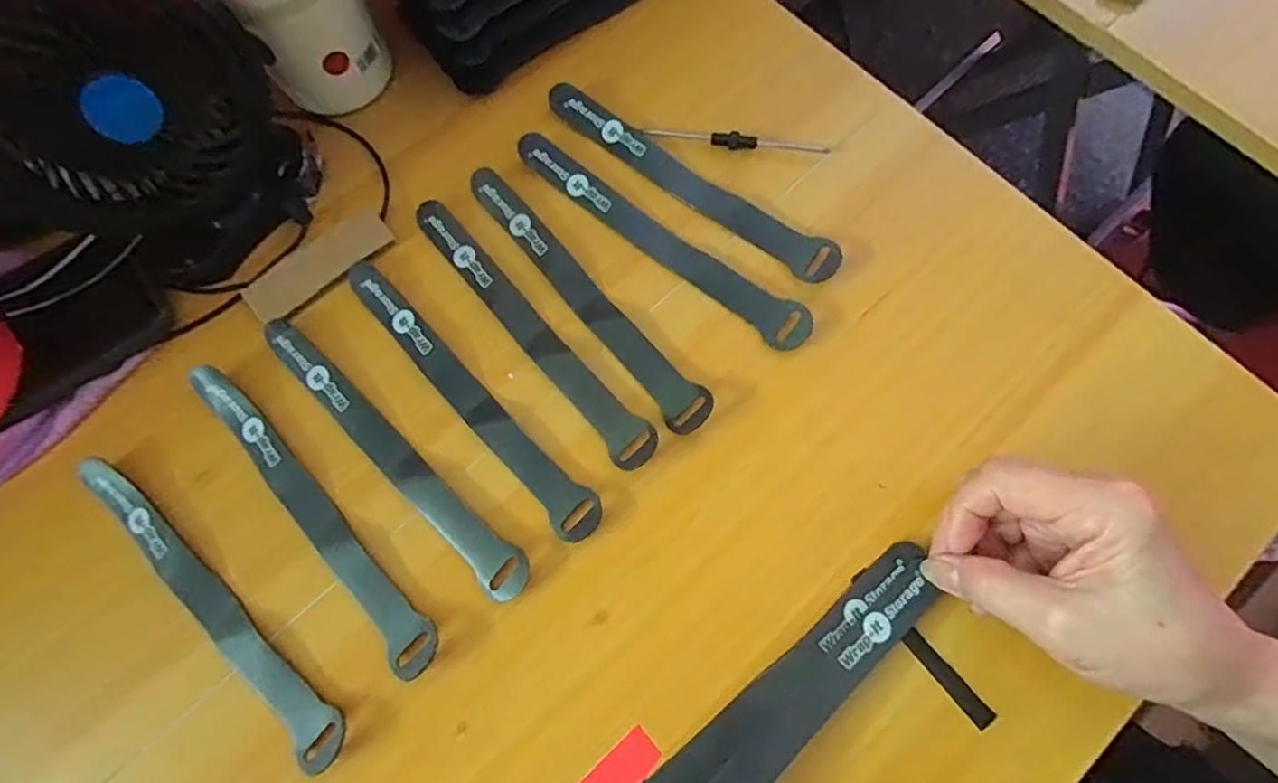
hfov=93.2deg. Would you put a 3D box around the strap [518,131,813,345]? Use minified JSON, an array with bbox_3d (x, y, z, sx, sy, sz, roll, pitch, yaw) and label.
[{"bbox_3d":[0.010,-0.086,0.339,0.195,0.008,0.023,37,79,10],"label":"strap"}]

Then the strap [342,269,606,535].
[{"bbox_3d":[-0.089,-0.001,0.319,0.024,0.006,0.195,-41,78,-9],"label":"strap"}]

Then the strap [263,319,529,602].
[{"bbox_3d":[-0.129,0.032,0.312,0.194,0.005,0.022,41,79,11],"label":"strap"}]

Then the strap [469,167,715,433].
[{"bbox_3d":[-0.030,-0.056,0.332,0.024,0.007,0.192,-38,78,-9],"label":"strap"}]

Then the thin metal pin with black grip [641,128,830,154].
[{"bbox_3d":[0.057,-0.148,0.357,0.108,0.007,0.007,7,75,3],"label":"thin metal pin with black grip"}]

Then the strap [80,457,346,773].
[{"bbox_3d":[-0.209,0.102,0.294,0.192,0.007,0.023,42,80,11],"label":"strap"}]

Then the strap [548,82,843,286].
[{"bbox_3d":[0.029,-0.124,0.349,0.195,0.008,0.023,37,79,10],"label":"strap"}]

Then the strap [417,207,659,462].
[{"bbox_3d":[-0.061,-0.035,0.328,0.023,0.005,0.193,-42,78,-9],"label":"strap"}]

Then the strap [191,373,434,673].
[{"bbox_3d":[-0.166,0.058,0.303,0.022,0.007,0.196,-42,78,-9],"label":"strap"}]

